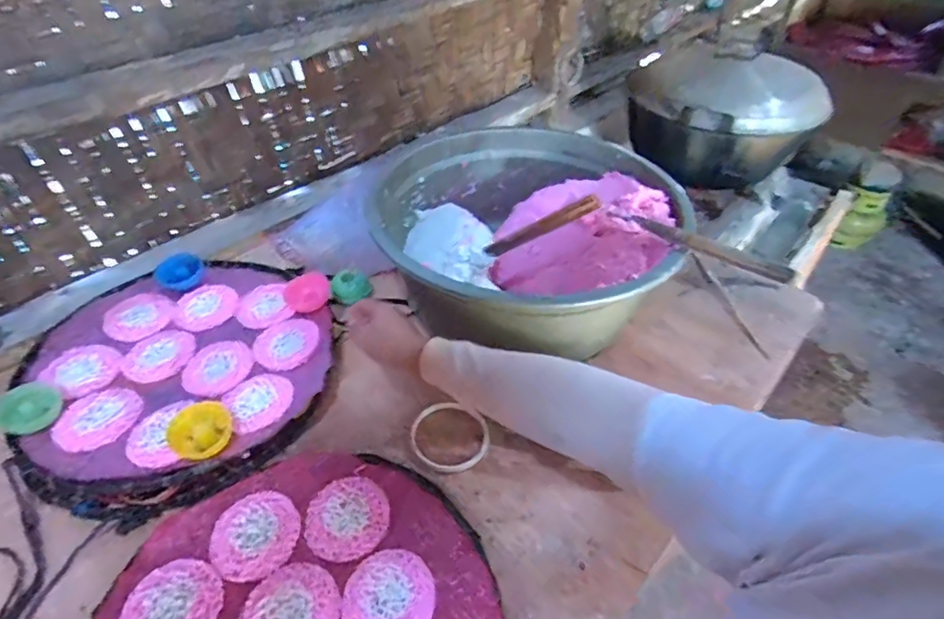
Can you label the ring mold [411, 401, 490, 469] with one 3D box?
[{"bbox_3d":[-0.026,0.146,0.565,0.090,0.010,0.082,-1,45,1],"label":"ring mold"}]

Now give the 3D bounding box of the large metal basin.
[{"bbox_3d":[0.074,-0.096,0.678,0.384,0.187,0.377,-1,45,1],"label":"large metal basin"}]

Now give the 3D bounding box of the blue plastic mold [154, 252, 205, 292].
[{"bbox_3d":[-0.414,-0.053,0.688,0.059,0.028,0.052,-29,51,-25],"label":"blue plastic mold"}]

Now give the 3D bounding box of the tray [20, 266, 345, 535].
[{"bbox_3d":[-0.349,0.067,0.604,0.335,0.056,0.336,-1,45,1],"label":"tray"}]

